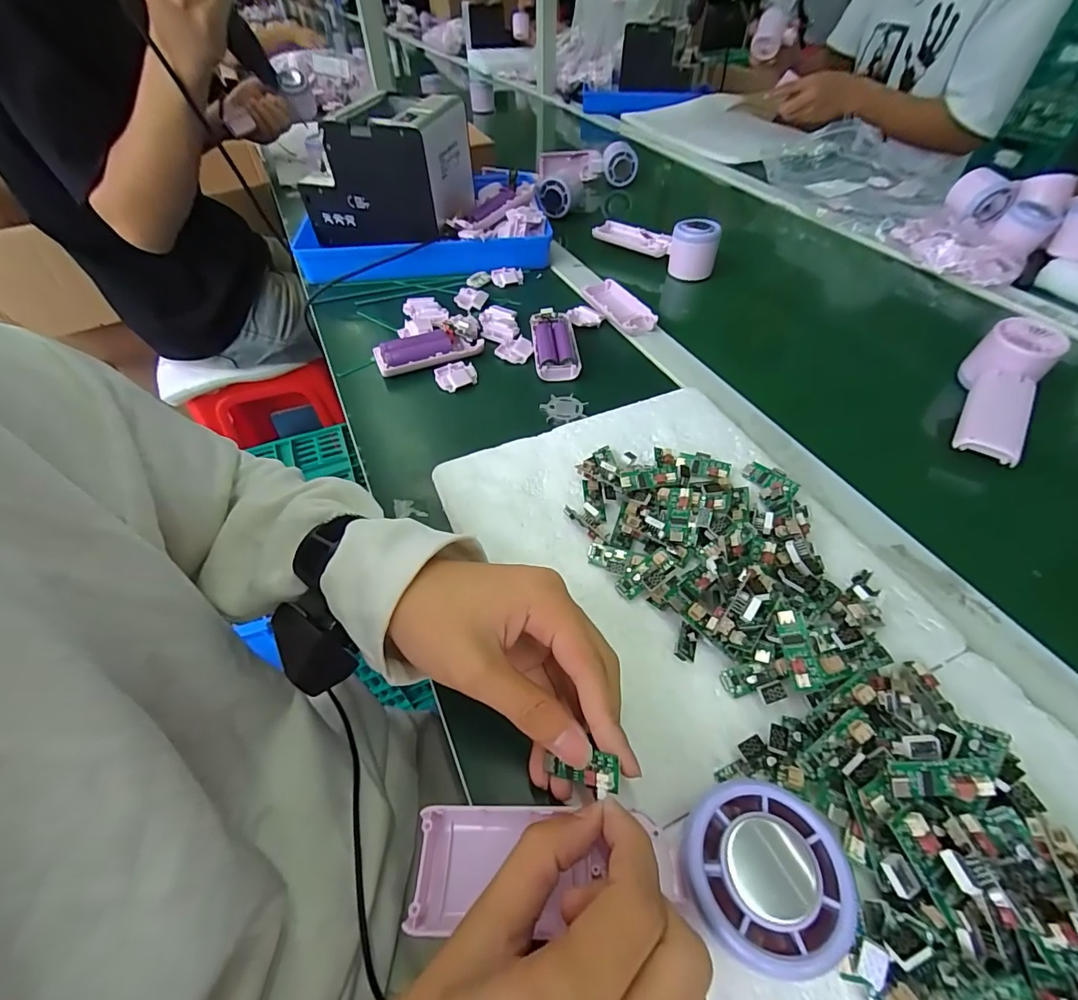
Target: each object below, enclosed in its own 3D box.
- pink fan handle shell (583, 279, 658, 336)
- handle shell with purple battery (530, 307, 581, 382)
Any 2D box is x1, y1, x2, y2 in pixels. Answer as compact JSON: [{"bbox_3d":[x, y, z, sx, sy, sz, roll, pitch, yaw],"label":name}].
[{"bbox_3d":[0.089,-0.219,0.537,0.048,0.020,0.105,-17,52,-13],"label":"pink fan handle shell"},{"bbox_3d":[0.017,-0.160,0.483,0.046,0.022,0.099,-5,50,-3],"label":"handle shell with purple battery"}]

